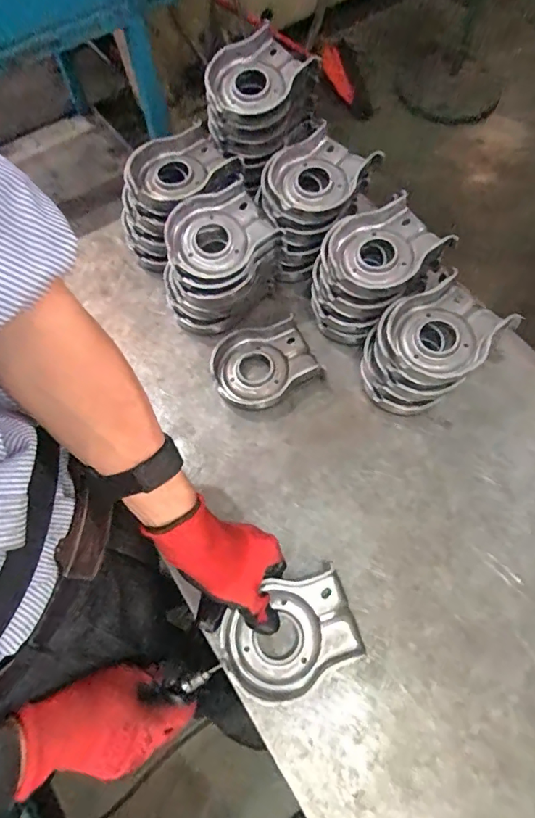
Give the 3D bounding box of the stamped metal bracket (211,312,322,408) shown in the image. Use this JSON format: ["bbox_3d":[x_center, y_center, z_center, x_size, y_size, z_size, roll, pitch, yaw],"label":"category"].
[{"bbox_3d":[-0.006,-0.055,0.582,0.121,0.031,0.093,-20,66,-9],"label":"stamped metal bracket"}]

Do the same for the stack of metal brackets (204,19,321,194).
[{"bbox_3d":[-0.010,-0.388,0.627,0.112,0.107,0.158,28,67,13],"label":"stack of metal brackets"}]

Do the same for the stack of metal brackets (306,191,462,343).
[{"bbox_3d":[0.123,-0.163,0.575,0.113,0.101,0.137,38,70,17],"label":"stack of metal brackets"}]

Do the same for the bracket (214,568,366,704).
[{"bbox_3d":[0.020,0.212,0.449,0.125,0.023,0.089,-18,65,-8],"label":"bracket"}]

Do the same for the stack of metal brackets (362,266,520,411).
[{"bbox_3d":[0.180,-0.068,0.545,0.141,0.084,0.113,-36,69,-16],"label":"stack of metal brackets"}]

